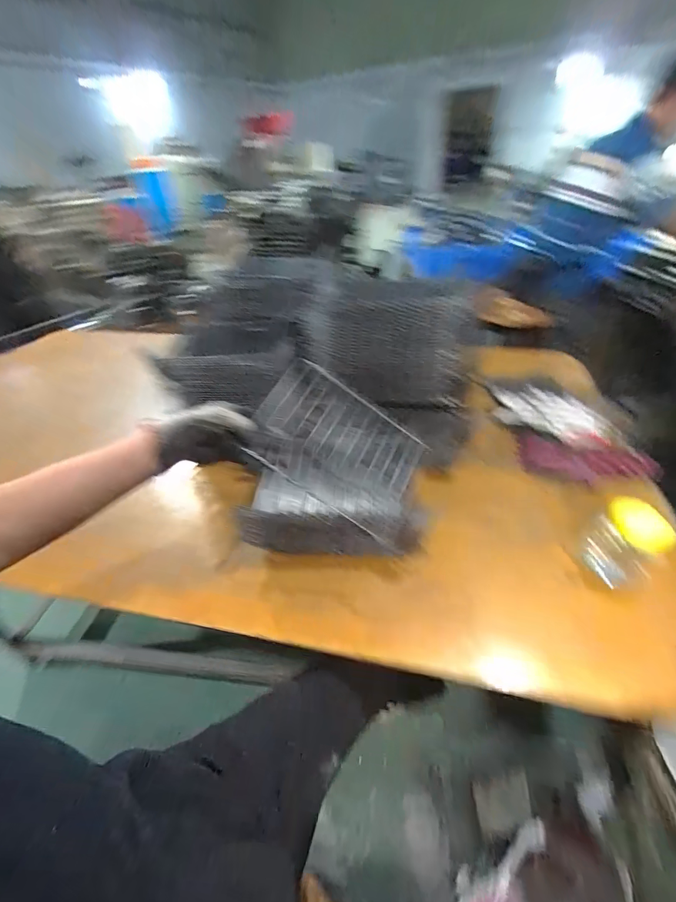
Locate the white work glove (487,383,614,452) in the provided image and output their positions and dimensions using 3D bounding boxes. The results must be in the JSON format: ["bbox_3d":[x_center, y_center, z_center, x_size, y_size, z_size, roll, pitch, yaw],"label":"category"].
[{"bbox_3d":[0.457,-0.084,0.841,0.111,0.062,0.266,-29,45,-28],"label":"white work glove"}]

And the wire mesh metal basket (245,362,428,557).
[{"bbox_3d":[0.011,-0.005,0.569,0.265,0.019,0.182,34,61,-8],"label":"wire mesh metal basket"}]

